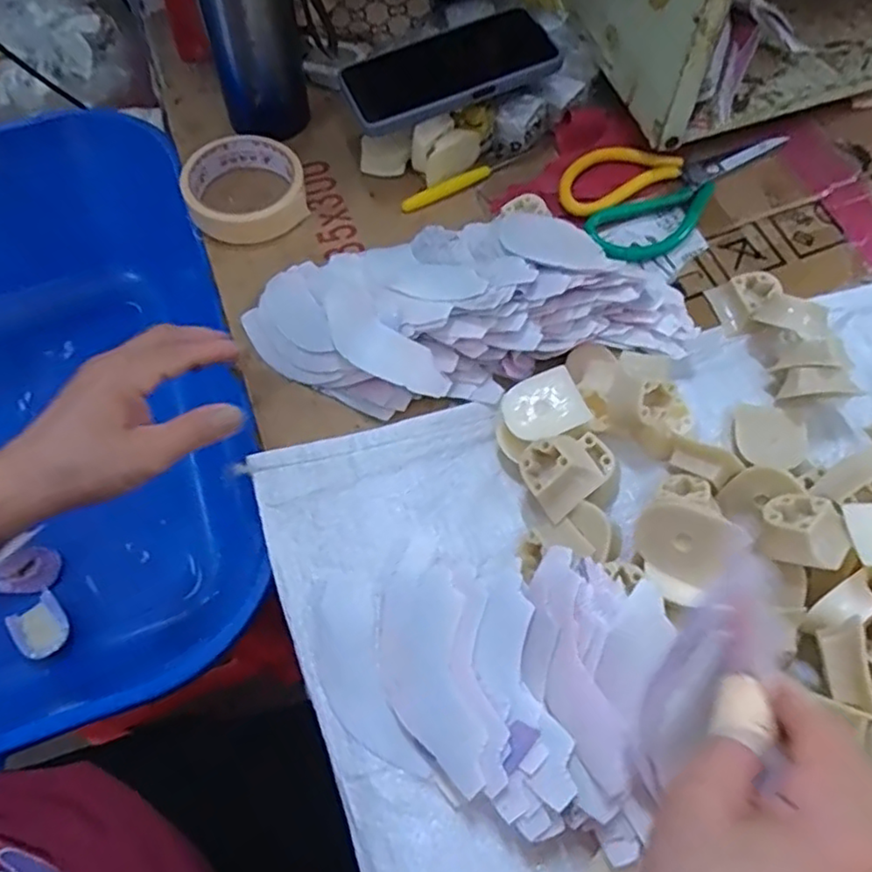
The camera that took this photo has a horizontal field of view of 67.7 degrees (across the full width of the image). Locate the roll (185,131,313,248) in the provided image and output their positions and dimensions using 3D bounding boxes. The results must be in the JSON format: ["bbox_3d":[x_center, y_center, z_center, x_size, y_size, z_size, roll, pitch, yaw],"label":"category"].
[{"bbox_3d":[-0.151,-0.196,0.510,0.089,0.033,0.099,-26,66,-10],"label":"roll"}]

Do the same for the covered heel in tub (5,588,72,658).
[{"bbox_3d":[-0.361,0.172,0.589,0.038,0.028,0.054,-40,71,-17],"label":"covered heel in tub"}]

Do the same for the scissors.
[{"bbox_3d":[0.189,-0.207,0.517,0.185,0.017,0.100,-29,67,-11],"label":"scissors"}]

